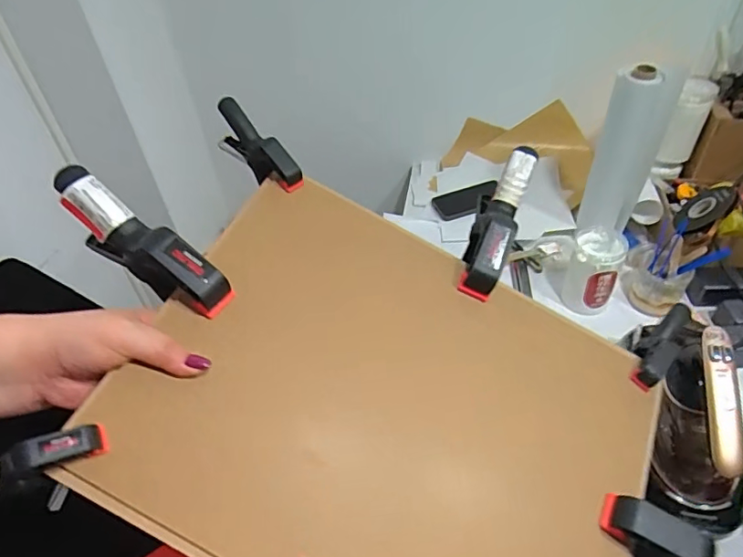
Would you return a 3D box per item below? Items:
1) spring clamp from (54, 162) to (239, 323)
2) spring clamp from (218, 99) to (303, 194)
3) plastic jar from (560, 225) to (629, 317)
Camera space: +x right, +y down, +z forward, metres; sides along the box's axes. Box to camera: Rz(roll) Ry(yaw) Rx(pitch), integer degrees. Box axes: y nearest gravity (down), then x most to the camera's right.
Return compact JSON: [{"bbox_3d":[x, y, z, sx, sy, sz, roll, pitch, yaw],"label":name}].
[{"bbox_3d":[-0.184,-0.017,0.428,0.157,0.087,0.027,33,53,8],"label":"spring clamp"},{"bbox_3d":[-0.114,-0.131,0.495,0.025,0.066,0.118,-34,51,-27],"label":"spring clamp"},{"bbox_3d":[0.389,-0.018,0.915,0.089,0.121,0.112,18,49,23],"label":"plastic jar"}]

